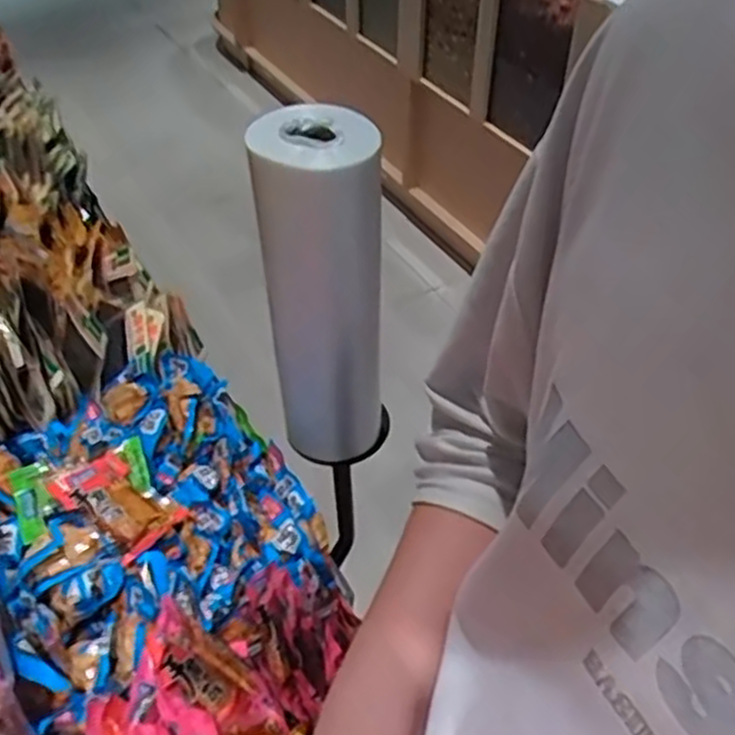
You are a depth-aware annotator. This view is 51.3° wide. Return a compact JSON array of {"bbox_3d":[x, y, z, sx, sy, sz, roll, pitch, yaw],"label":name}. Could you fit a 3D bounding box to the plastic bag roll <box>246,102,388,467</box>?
[{"bbox_3d":[-0.033,-0.046,0.614,0.084,0.312,0.069,-10,45,-9],"label":"plastic bag roll"}]

